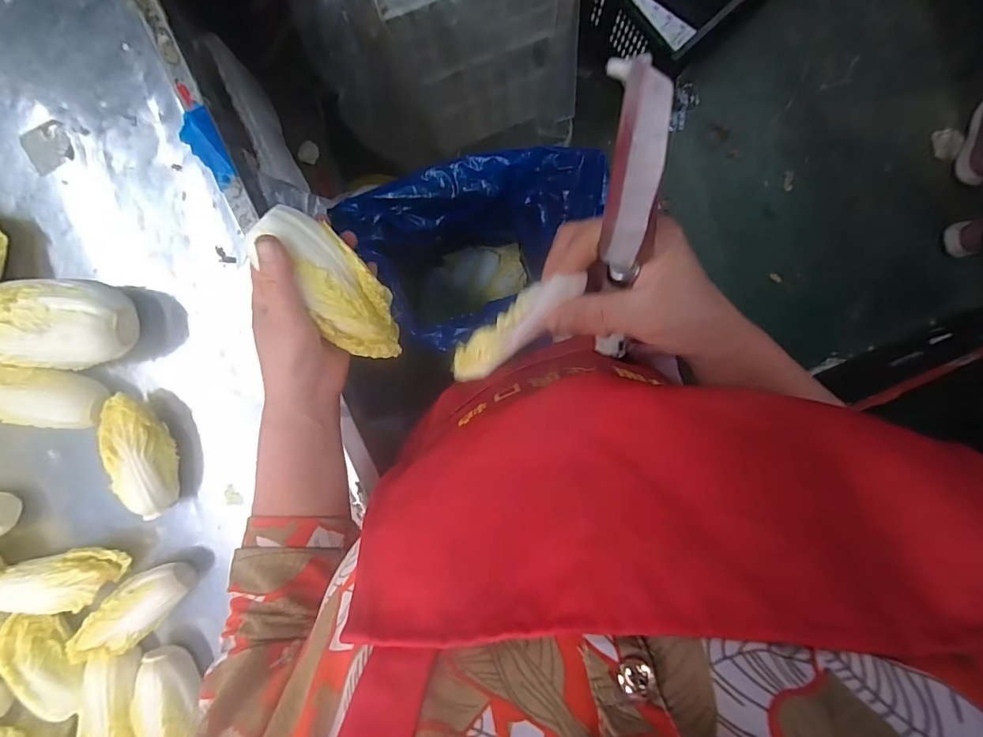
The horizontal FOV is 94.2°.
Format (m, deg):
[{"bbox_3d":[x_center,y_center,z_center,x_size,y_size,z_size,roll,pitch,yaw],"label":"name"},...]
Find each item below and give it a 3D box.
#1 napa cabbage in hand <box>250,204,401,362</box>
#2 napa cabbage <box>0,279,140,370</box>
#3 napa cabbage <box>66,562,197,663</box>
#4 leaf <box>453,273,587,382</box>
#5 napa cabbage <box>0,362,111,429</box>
[{"bbox_3d":[-0.113,-0.060,0.341,0.047,0.037,0.129,-31,122,4],"label":"napa cabbage in hand"},{"bbox_3d":[-0.401,-0.039,0.422,0.135,0.067,0.080,-1,94,2],"label":"napa cabbage"},{"bbox_3d":[-0.347,0.238,0.438,0.120,0.042,0.056,-38,92,-8],"label":"napa cabbage"},{"bbox_3d":[0.009,-0.022,0.275,0.024,0.020,0.103,49,131,-2],"label":"leaf"},{"bbox_3d":[-0.428,0.024,0.441,0.123,0.056,0.050,13,95,1],"label":"napa cabbage"}]

